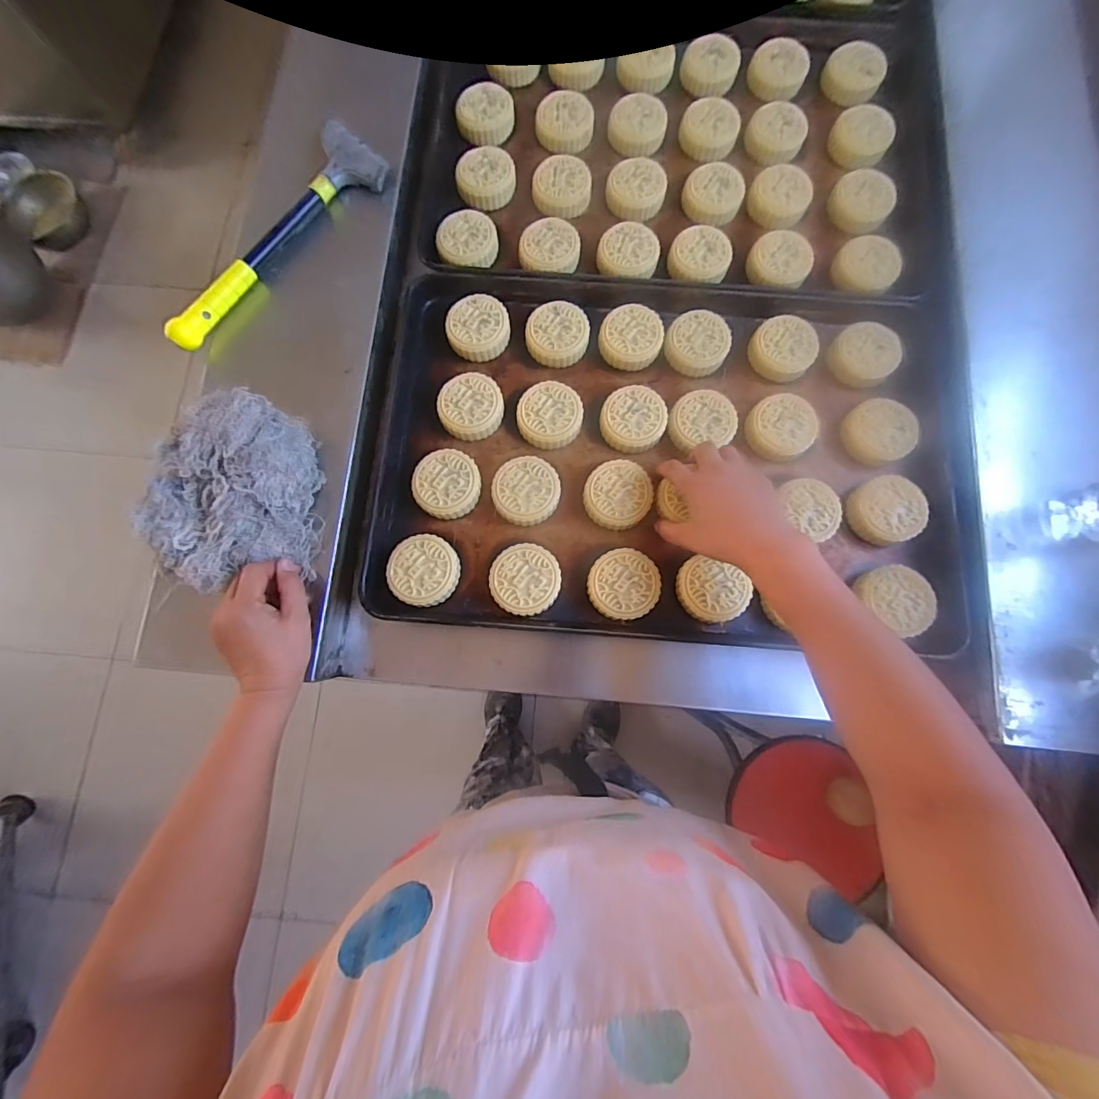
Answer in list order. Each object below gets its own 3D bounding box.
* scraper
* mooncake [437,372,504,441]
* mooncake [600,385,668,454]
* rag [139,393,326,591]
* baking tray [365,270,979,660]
[{"bbox_3d":[-0.309,-0.349,0.526,0.090,0.030,0.314,35,81,7],"label":"scraper"},{"bbox_3d":[-0.087,-0.159,0.521,0.069,0.024,0.073,0,76,1],"label":"mooncake"},{"bbox_3d":[0.092,-0.143,0.515,0.070,0.020,0.068,0,76,1],"label":"mooncake"},{"bbox_3d":[-0.302,-0.054,0.444,0.132,0.068,0.169,-6,79,-1],"label":"rag"},{"bbox_3d":[0.117,-0.105,0.510,0.601,0.035,0.401,4,76,2],"label":"baking tray"}]

